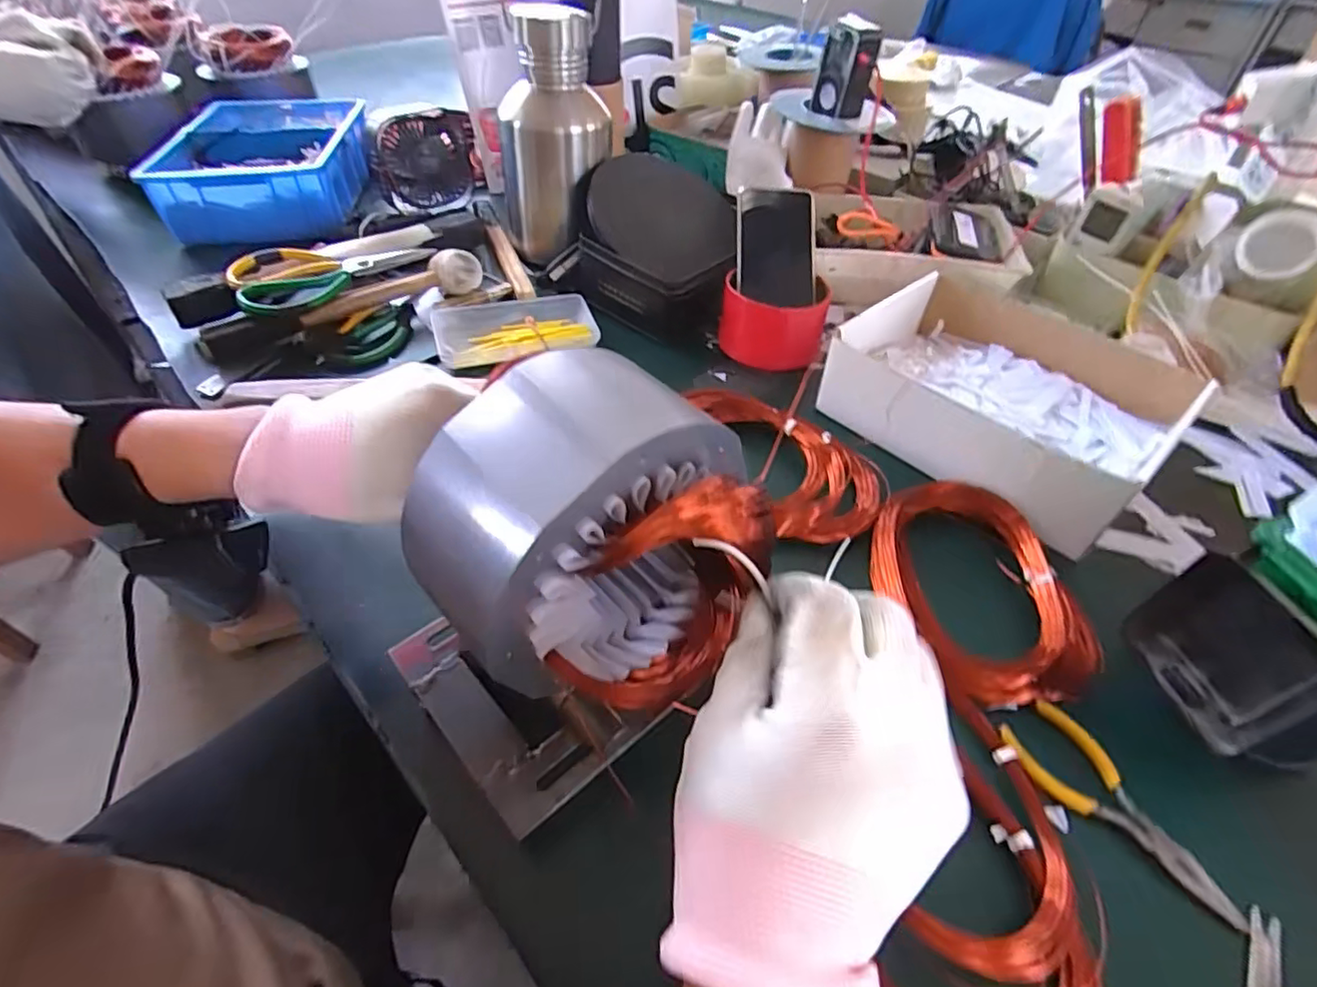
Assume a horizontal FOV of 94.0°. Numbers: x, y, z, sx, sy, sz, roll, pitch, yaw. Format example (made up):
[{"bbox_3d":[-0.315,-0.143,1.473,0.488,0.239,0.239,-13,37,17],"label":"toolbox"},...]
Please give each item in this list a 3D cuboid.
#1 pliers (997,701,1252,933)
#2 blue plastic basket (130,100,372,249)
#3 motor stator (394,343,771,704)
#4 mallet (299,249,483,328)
[{"bbox_3d":[0.247,0.167,0.329,0.049,0.009,0.121,-30,54,-25],"label":"pliers"},{"bbox_3d":[-0.509,-0.436,0.820,0.210,0.086,0.301,-8,48,-8],"label":"blue plastic basket"},{"bbox_3d":[-0.019,0.013,0.288,0.124,0.146,0.101,-37,58,2],"label":"motor stator"},{"bbox_3d":[-0.274,-0.212,0.630,0.177,0.045,0.060,-23,52,-21],"label":"mallet"}]

